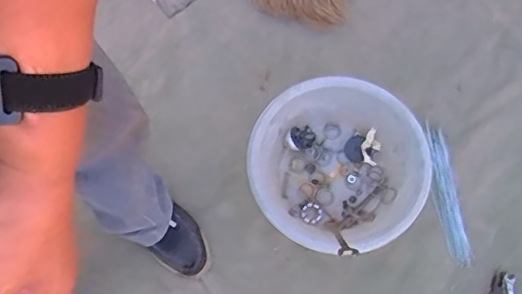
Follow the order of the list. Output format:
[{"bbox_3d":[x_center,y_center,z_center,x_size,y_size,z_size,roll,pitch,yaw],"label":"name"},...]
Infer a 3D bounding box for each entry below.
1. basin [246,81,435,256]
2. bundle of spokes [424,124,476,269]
[{"bbox_3d":[0.140,0.043,1.094,0.313,0.148,0.316,0,70,0],"label":"basin"},{"bbox_3d":[0.364,0.094,1.089,0.050,0.028,0.275,-10,83,-4],"label":"bundle of spokes"}]

